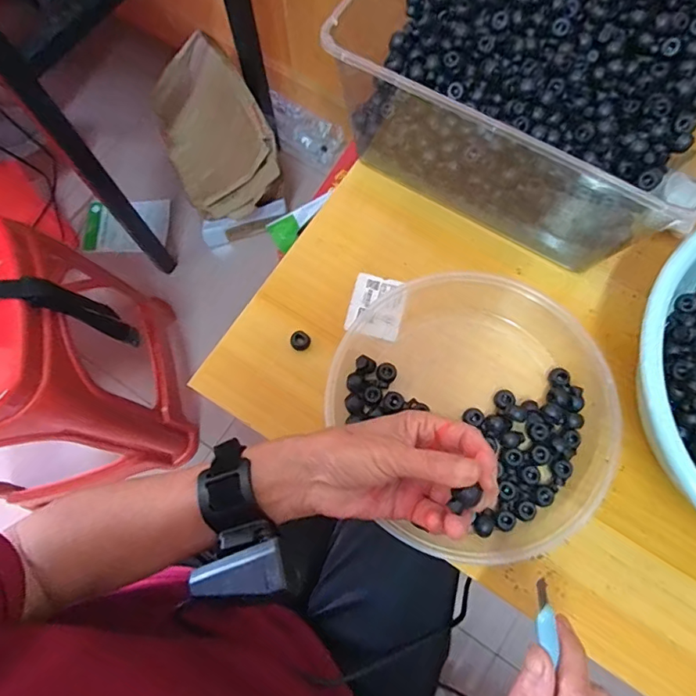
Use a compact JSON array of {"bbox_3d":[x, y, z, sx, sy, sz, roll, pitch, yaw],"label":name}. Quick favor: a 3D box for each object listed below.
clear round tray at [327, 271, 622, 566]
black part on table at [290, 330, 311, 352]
[{"bbox_3d":[0.098,0.052,0.409,0.222,0.037,0.224,0,75,1],"label":"clear round tray"},{"bbox_3d":[-0.043,-0.006,0.443,0.016,0.008,0.017,-31,77,-7],"label":"black part on table"}]

